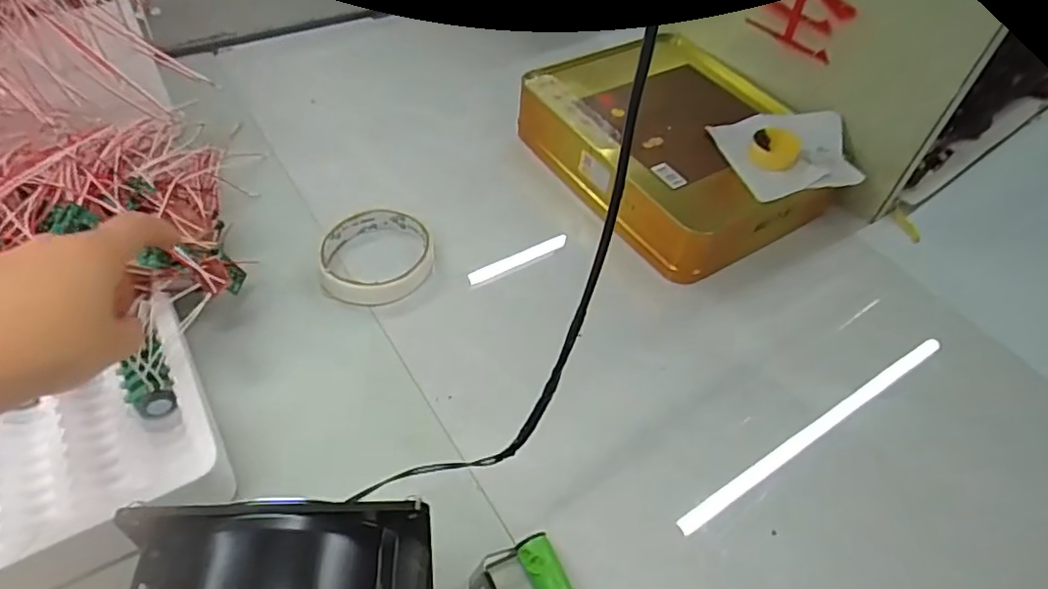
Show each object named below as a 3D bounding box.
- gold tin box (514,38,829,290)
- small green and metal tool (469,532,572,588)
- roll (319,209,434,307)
[{"bbox_3d":[0.130,-0.139,0.565,0.202,0.064,0.251,-26,56,-26],"label":"gold tin box"},{"bbox_3d":[0.000,0.154,0.335,0.051,0.018,0.040,-18,53,-20],"label":"small green and metal tool"},{"bbox_3d":[-0.110,-0.030,0.478,0.081,0.019,0.088,3,49,-4],"label":"roll"}]

